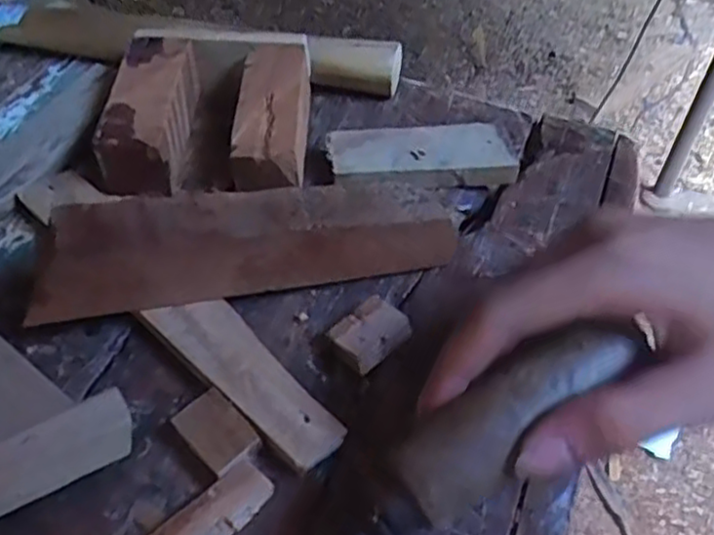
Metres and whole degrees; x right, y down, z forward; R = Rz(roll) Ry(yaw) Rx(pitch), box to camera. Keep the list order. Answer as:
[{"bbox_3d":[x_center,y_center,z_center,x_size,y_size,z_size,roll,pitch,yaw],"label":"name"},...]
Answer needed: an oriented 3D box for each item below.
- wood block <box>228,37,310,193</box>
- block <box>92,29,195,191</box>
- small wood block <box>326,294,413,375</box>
[{"bbox_3d":[-0.046,-0.087,0.386,0.037,0.024,0.098,1,50,0],"label":"wood block"},{"bbox_3d":[-0.114,-0.086,0.388,0.035,0.036,0.094,1,50,0],"label":"block"},{"bbox_3d":[0.006,0.029,0.313,0.032,0.009,0.025,-34,58,-26],"label":"small wood block"}]

